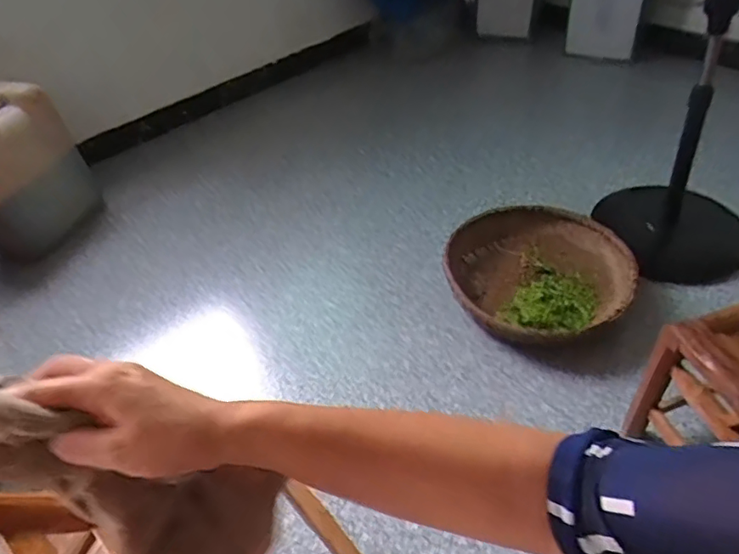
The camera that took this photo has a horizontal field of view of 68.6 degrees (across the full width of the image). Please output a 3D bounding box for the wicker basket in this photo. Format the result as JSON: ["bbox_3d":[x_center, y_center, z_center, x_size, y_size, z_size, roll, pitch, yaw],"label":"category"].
[{"bbox_3d":[0.380,-0.001,1.230,0.371,0.145,0.366,-3,43,2],"label":"wicker basket"}]

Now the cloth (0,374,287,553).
[{"bbox_3d":[-0.152,0.126,0.334,0.054,0.212,0.066,-36,30,33],"label":"cloth"}]

